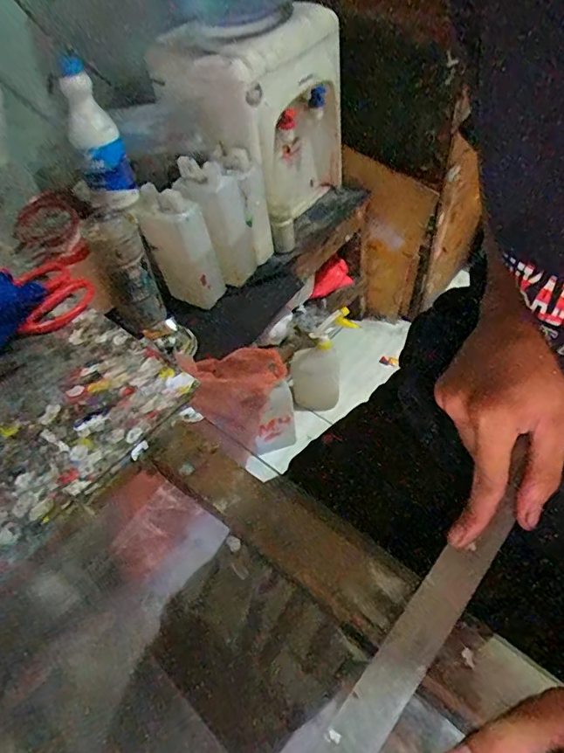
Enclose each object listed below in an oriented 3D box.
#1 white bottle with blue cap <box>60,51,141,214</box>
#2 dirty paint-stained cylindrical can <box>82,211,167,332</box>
[{"bbox_3d":[-0.289,-0.364,0.756,0.078,0.202,0.080,-18,52,-7],"label":"white bottle with blue cap"},{"bbox_3d":[-0.251,-0.169,0.781,0.081,0.183,0.071,-24,53,-11],"label":"dirty paint-stained cylindrical can"}]

